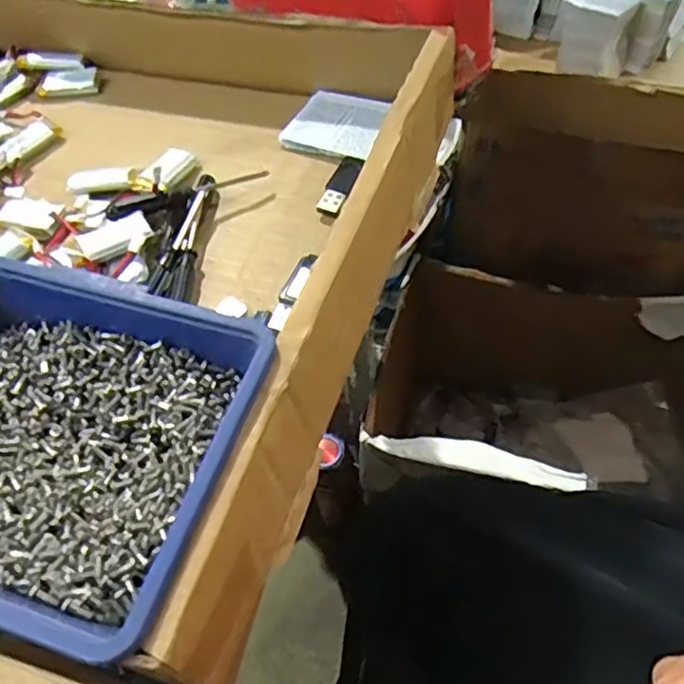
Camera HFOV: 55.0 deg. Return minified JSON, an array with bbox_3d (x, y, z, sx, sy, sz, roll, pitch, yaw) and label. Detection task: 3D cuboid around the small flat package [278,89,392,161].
[{"bbox_3d":[-0.003,-0.133,0.395,0.056,0.008,0.054,16,57,17],"label":"small flat package"}]

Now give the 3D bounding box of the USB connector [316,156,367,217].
[{"bbox_3d":[0.000,-0.088,0.364,0.017,0.009,0.049,11,56,13],"label":"USB connector"}]

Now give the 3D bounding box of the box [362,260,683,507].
[{"bbox_3d":[0.259,0.110,0.844,0.454,0.279,0.292,10,55,13],"label":"box"}]

